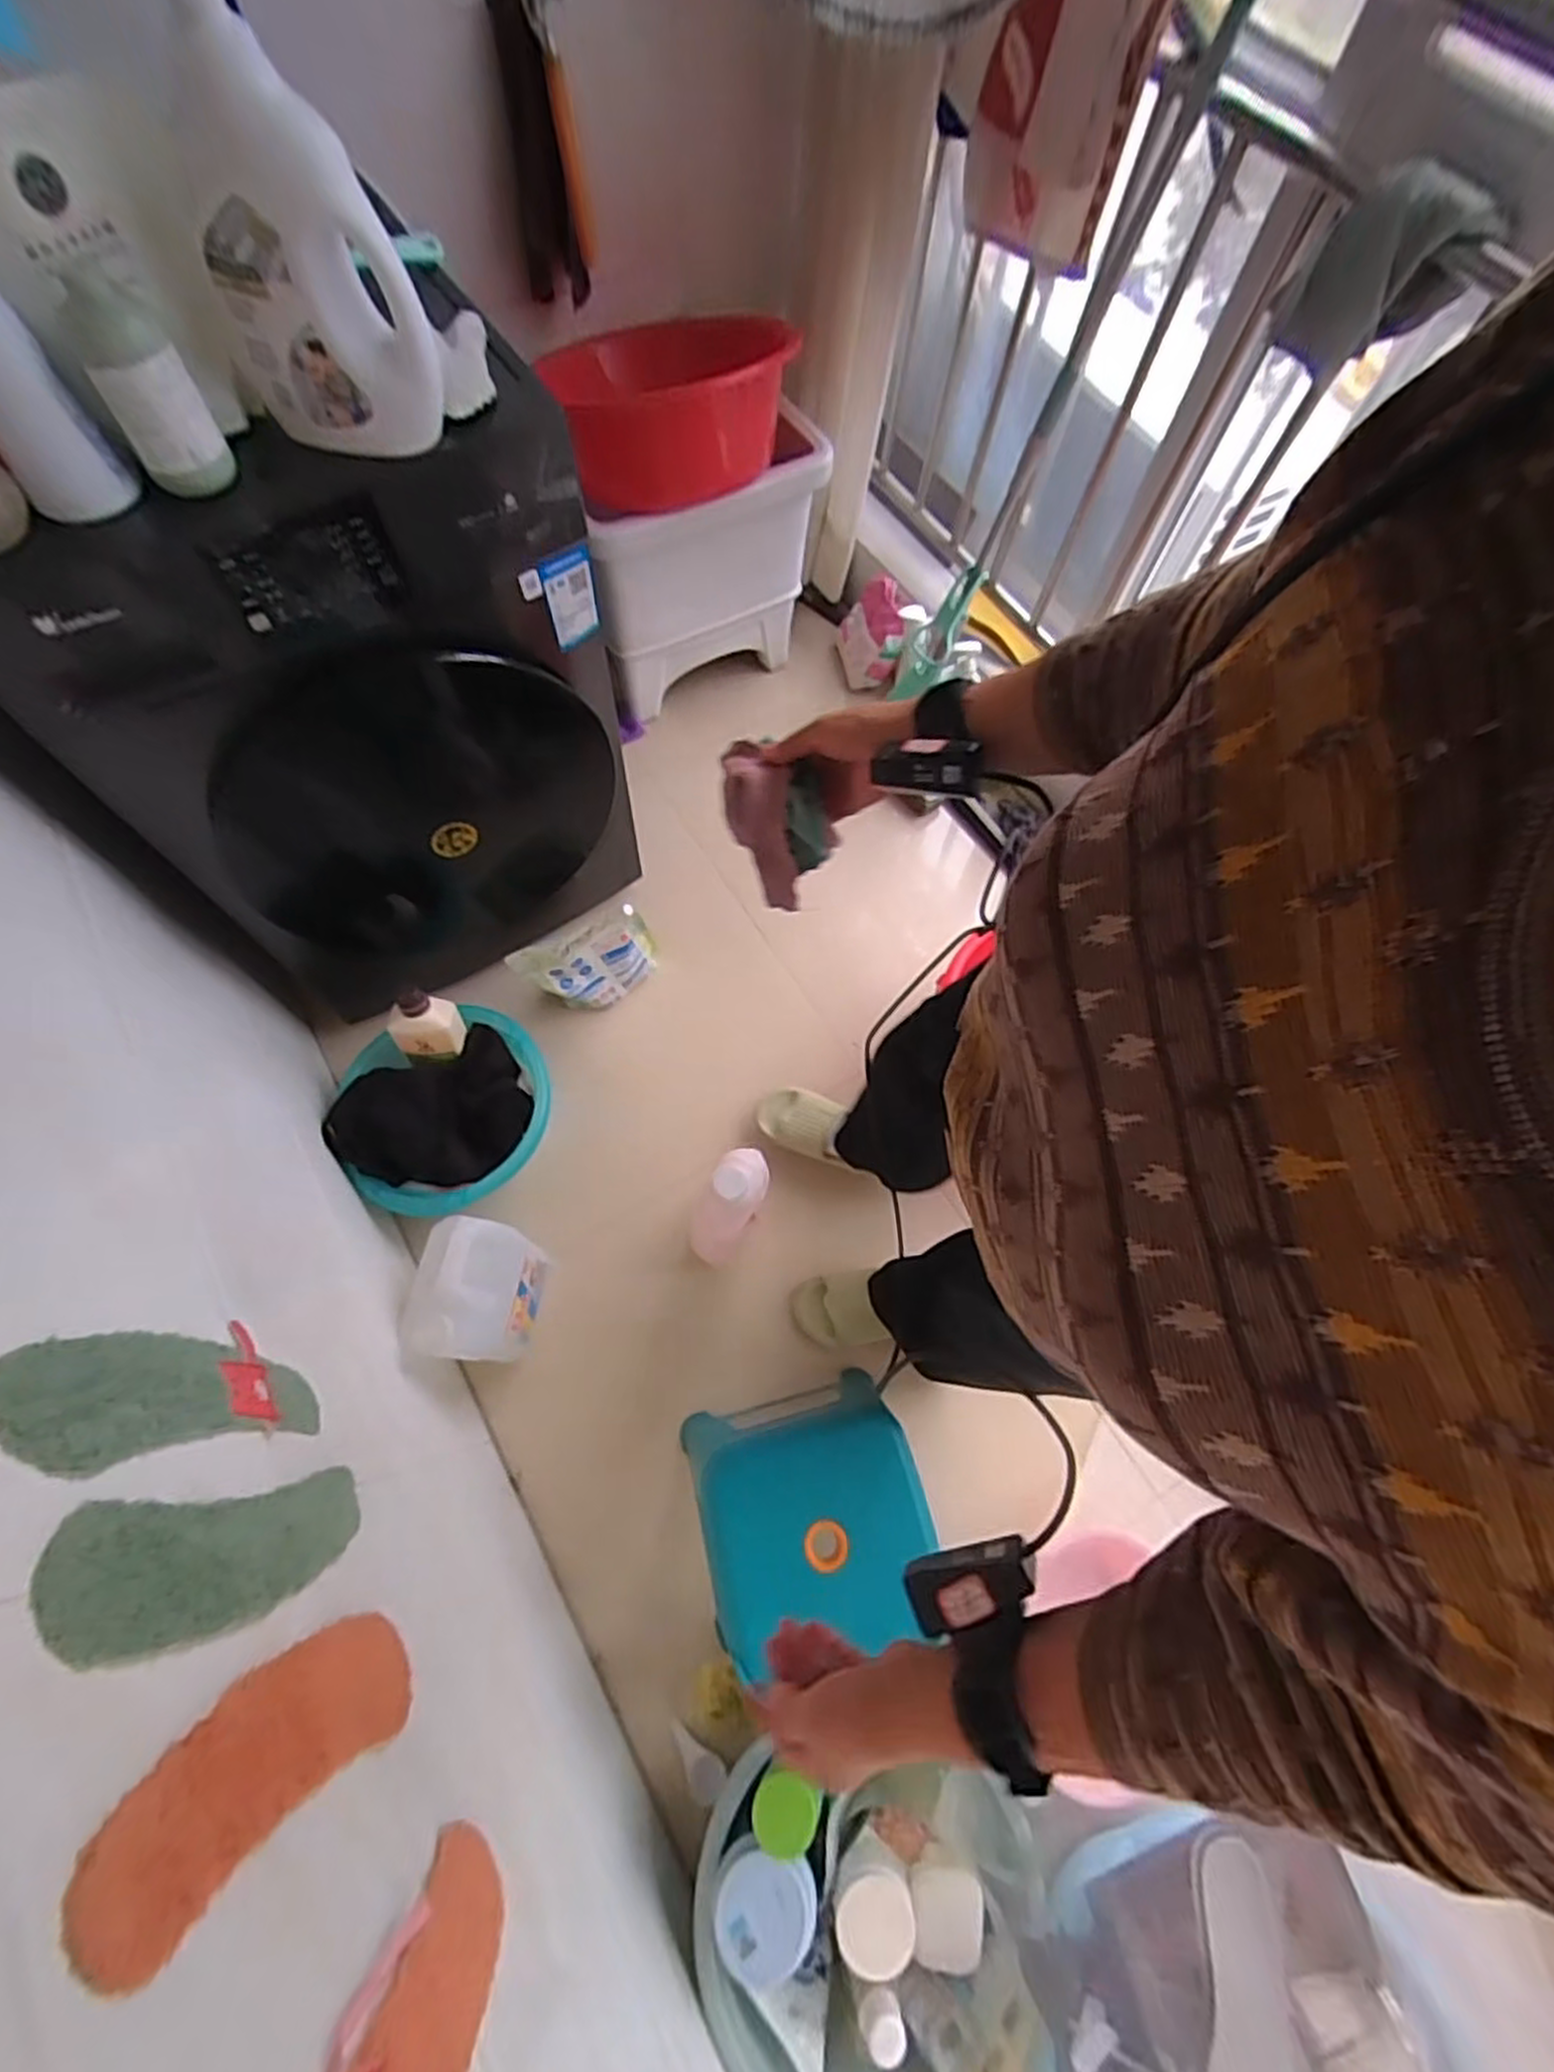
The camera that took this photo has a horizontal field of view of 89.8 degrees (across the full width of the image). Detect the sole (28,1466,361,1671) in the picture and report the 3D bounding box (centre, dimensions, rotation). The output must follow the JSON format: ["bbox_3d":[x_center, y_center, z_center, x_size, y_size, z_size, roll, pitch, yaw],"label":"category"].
[{"bbox_3d":[-0.371,0.350,0.538,0.012,0.326,0.088,-29,72,-14],"label":"sole"}]

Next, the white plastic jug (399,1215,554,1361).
[{"bbox_3d":[-0.409,0.358,1.091,0.118,0.229,0.169,10,67,1],"label":"white plastic jug"}]

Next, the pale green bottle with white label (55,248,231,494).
[{"bbox_3d":[-0.516,-0.533,0.638,0.072,0.136,0.074,-31,72,-15],"label":"pale green bottle with white label"}]

